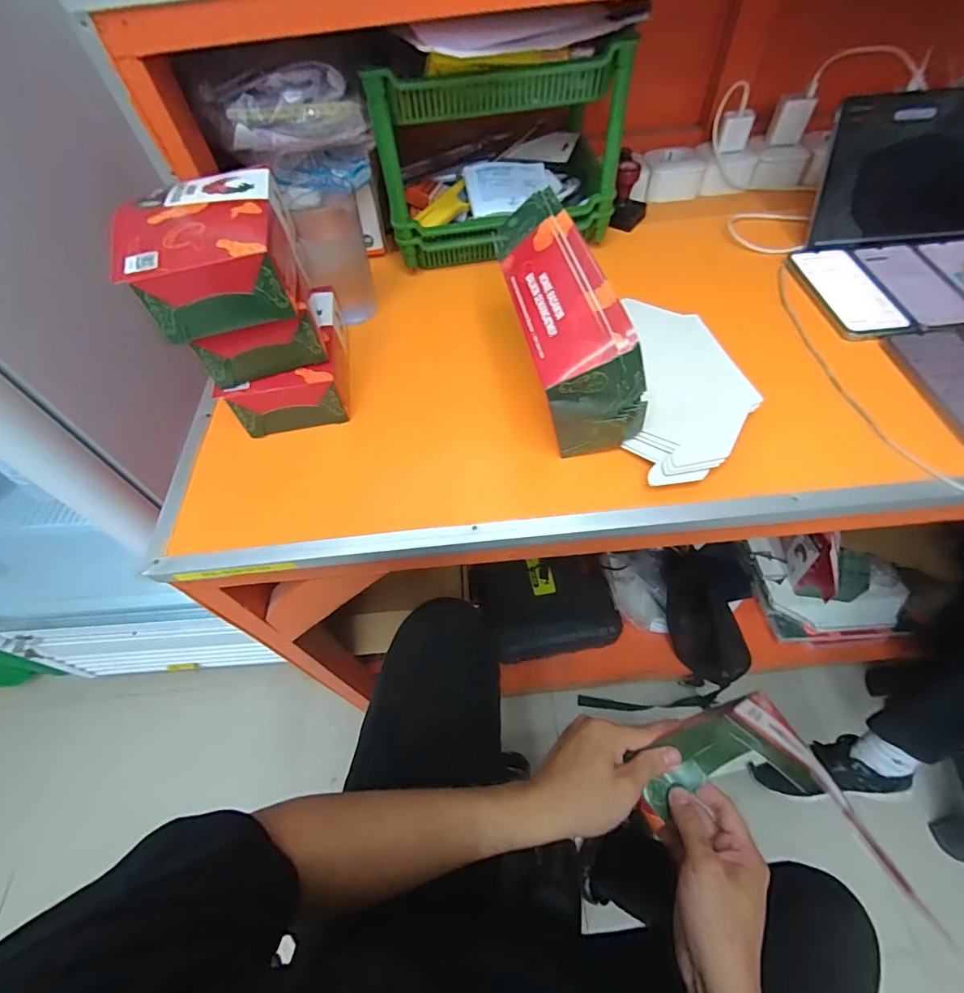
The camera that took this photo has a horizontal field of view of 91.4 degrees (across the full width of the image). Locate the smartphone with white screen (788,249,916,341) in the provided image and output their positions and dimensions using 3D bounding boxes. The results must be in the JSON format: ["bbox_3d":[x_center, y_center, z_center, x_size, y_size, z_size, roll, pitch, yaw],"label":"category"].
[{"bbox_3d":[0.445,-0.252,0.572,0.085,0.008,0.170,-5,56,0],"label":"smartphone with white screen"}]

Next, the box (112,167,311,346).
[{"bbox_3d":[-0.238,-0.216,0.418,0.126,0.069,0.160,-13,57,-5],"label":"box"}]

